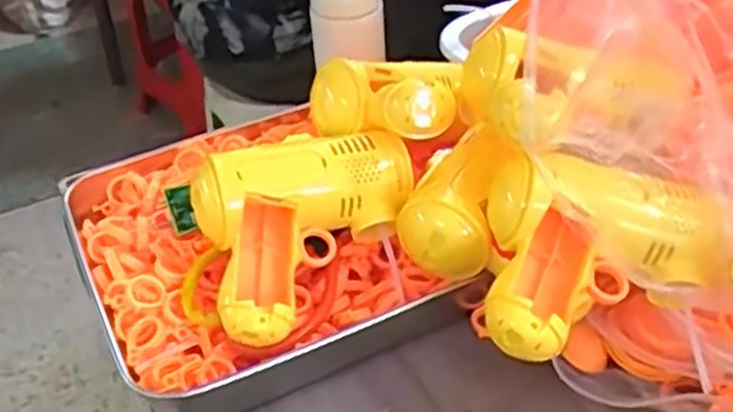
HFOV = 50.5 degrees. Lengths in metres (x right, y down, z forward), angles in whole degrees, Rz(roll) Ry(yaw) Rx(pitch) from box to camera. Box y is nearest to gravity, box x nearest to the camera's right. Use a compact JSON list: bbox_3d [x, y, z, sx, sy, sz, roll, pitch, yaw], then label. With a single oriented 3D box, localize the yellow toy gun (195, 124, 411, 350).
[{"bbox_3d":[-0.031,0.008,0.465,0.140,0.068,0.094,-20,40,-17],"label":"yellow toy gun"}]

